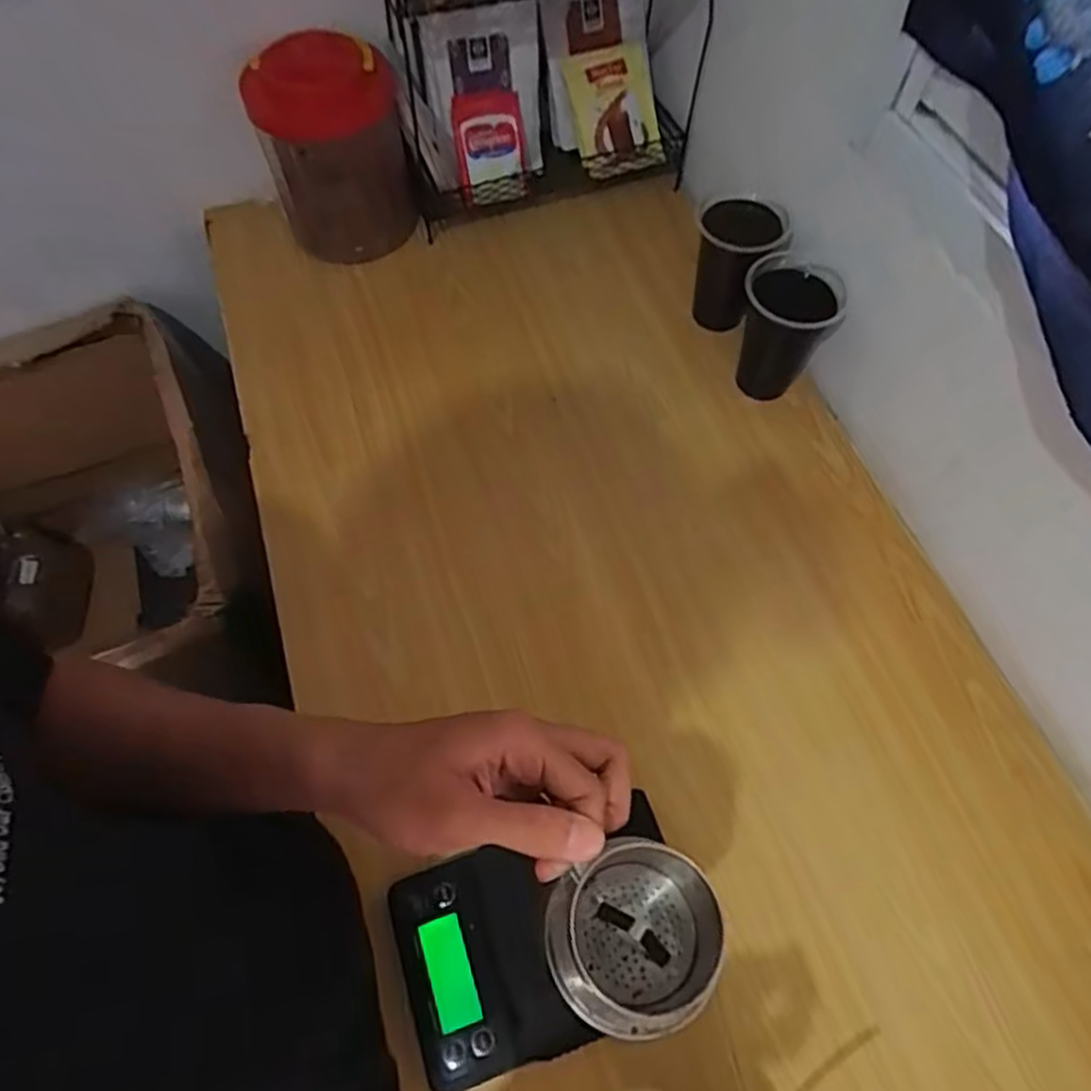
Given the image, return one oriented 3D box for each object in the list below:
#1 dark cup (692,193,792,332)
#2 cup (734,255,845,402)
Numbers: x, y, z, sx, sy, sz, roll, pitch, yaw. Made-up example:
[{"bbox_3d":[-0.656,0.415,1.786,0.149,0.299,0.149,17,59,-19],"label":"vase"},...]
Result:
[{"bbox_3d":[0.177,-0.259,0.697,0.078,0.120,0.082,1,62,-2],"label":"dark cup"},{"bbox_3d":[0.218,-0.198,0.673,0.082,0.111,0.076,1,62,-2],"label":"cup"}]

